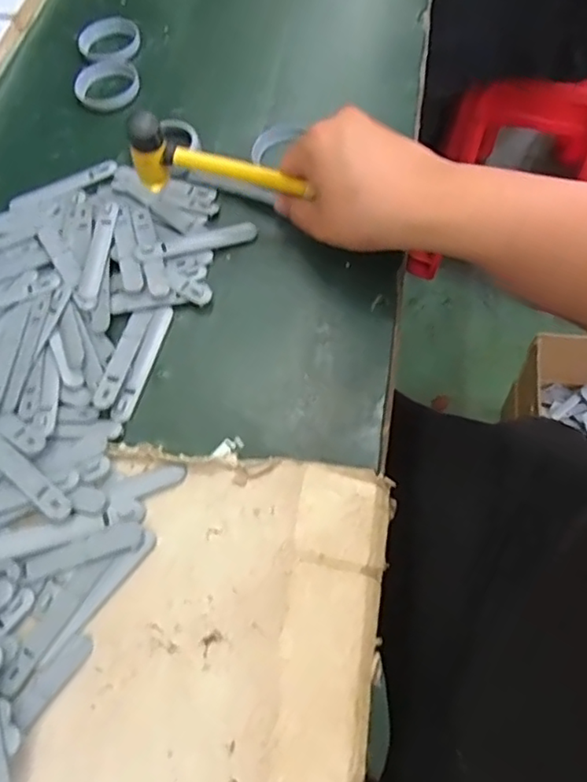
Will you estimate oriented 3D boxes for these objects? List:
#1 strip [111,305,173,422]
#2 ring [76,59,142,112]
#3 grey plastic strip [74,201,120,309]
[{"bbox_3d":[-0.106,-0.022,0.424,0.013,0.004,0.093,10,64,12],"label":"strip"},{"bbox_3d":[-0.175,-0.291,0.568,0.057,0.011,0.056,-3,62,5],"label":"ring"},{"bbox_3d":[-0.151,-0.107,0.465,0.017,0.004,0.102,1,62,7],"label":"grey plastic strip"}]

